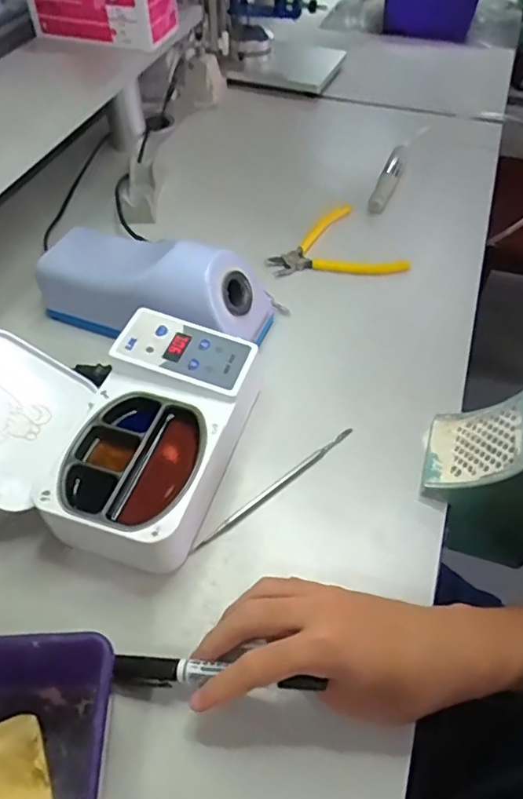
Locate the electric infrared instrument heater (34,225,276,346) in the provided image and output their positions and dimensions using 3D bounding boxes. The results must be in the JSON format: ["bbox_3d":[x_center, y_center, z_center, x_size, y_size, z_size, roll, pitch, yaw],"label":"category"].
[{"bbox_3d":[-0.104,-0.105,0.525,0.217,0.086,0.080,10,52,8],"label":"electric infrared instrument heater"}]

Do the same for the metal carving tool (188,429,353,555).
[{"bbox_3d":[0.012,0.067,0.440,0.160,0.007,0.007,-33,58,-24],"label":"metal carving tool"}]

